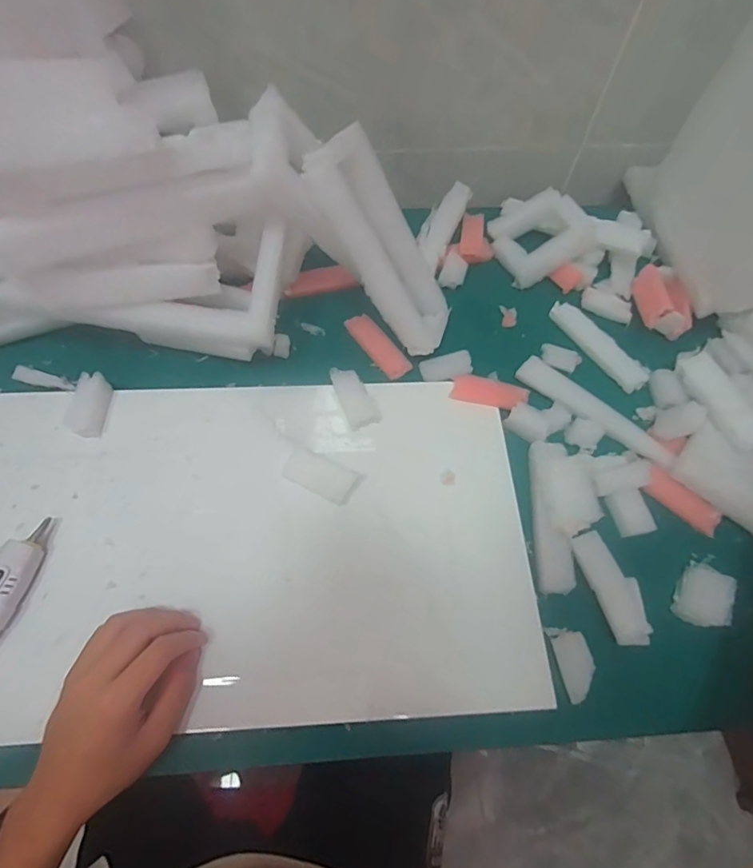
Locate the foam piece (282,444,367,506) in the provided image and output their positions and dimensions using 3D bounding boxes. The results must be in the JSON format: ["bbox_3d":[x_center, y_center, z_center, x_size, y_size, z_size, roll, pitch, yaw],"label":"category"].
[{"bbox_3d":[-0.050,0.039,0.450,0.069,0.007,0.033,24,65,9],"label":"foam piece"}]

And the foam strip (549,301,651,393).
[{"bbox_3d":[0.241,-0.099,0.534,0.028,0.010,0.126,-31,69,-17],"label":"foam strip"}]

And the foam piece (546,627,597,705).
[{"bbox_3d":[0.160,0.182,0.392,0.029,0.004,0.054,-11,64,-8],"label":"foam piece"}]

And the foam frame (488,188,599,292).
[{"bbox_3d":[0.194,-0.234,0.578,0.106,0.034,0.094,-28,68,13],"label":"foam frame"}]

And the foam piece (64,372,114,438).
[{"bbox_3d":[-0.276,-0.028,0.468,0.030,0.024,0.059,4,63,-1],"label":"foam piece"}]

